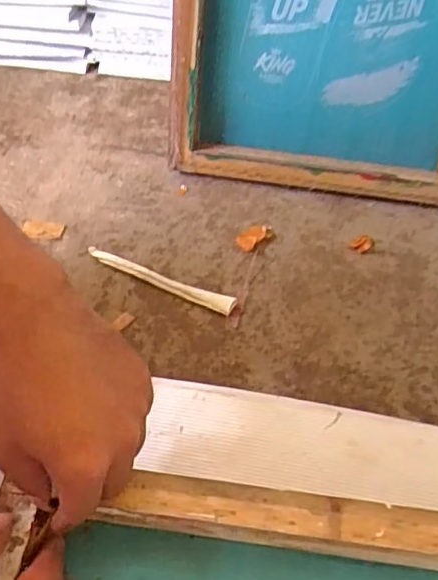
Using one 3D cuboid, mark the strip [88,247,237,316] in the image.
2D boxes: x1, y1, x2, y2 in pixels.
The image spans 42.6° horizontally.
[{"bbox_3d":[-0.064,-0.011,0.605,0.169,0.016,0.021,21,55,14],"label":"strip"}]

